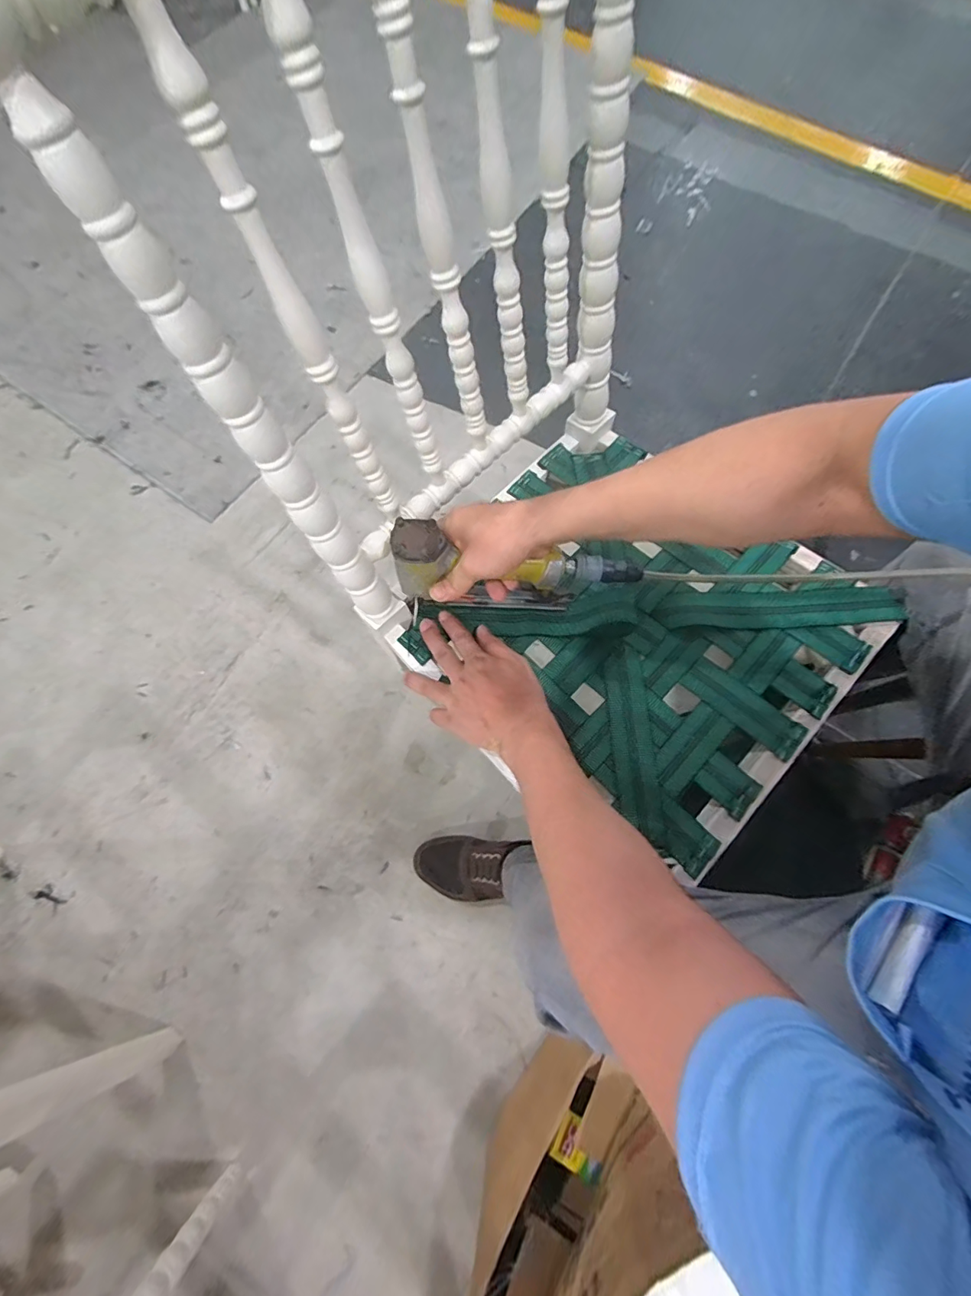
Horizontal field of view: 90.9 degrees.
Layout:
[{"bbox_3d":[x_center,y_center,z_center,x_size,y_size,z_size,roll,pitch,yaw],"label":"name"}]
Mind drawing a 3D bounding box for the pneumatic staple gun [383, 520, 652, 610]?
[{"bbox_3d":[0.023,-0.073,0.515,0.245,0.120,0.044,8,70,-12],"label":"pneumatic staple gun"}]

